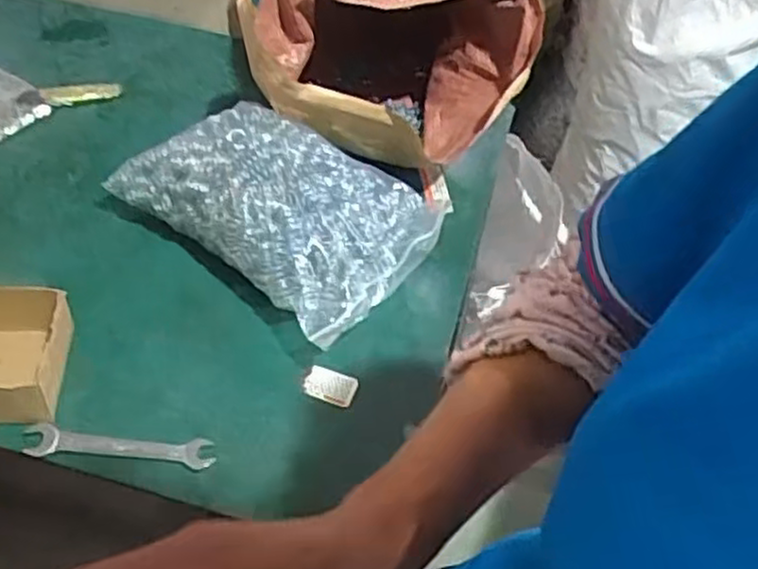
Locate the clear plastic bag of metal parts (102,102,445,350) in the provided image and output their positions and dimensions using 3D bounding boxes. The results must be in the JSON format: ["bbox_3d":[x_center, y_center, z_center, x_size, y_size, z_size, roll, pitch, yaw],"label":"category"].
[{"bbox_3d":[-0.086,-0.074,0.684,0.251,0.109,0.178,31,53,19],"label":"clear plastic bag of metal parts"}]

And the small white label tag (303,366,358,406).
[{"bbox_3d":[-0.040,0.084,0.627,0.042,0.004,0.028,19,59,-5],"label":"small white label tag"}]

